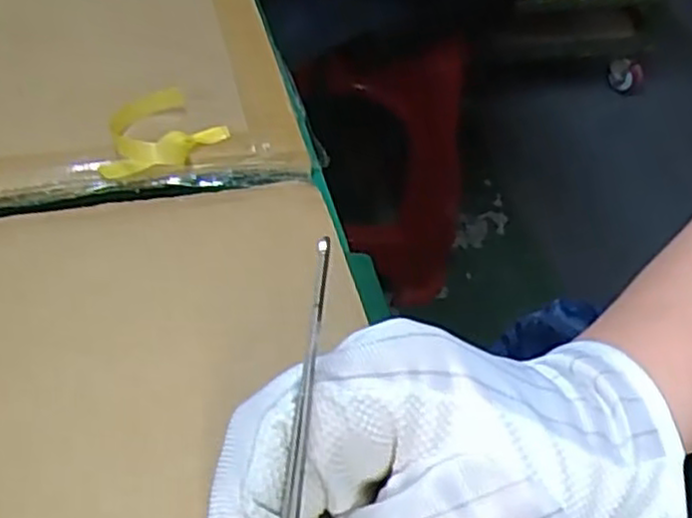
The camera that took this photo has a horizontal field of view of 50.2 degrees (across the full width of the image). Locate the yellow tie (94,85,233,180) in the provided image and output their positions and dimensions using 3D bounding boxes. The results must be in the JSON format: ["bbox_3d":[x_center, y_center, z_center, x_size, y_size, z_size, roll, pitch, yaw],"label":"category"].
[{"bbox_3d":[-0.082,-0.053,0.309,0.040,0.015,0.054,32,53,19],"label":"yellow tie"}]

